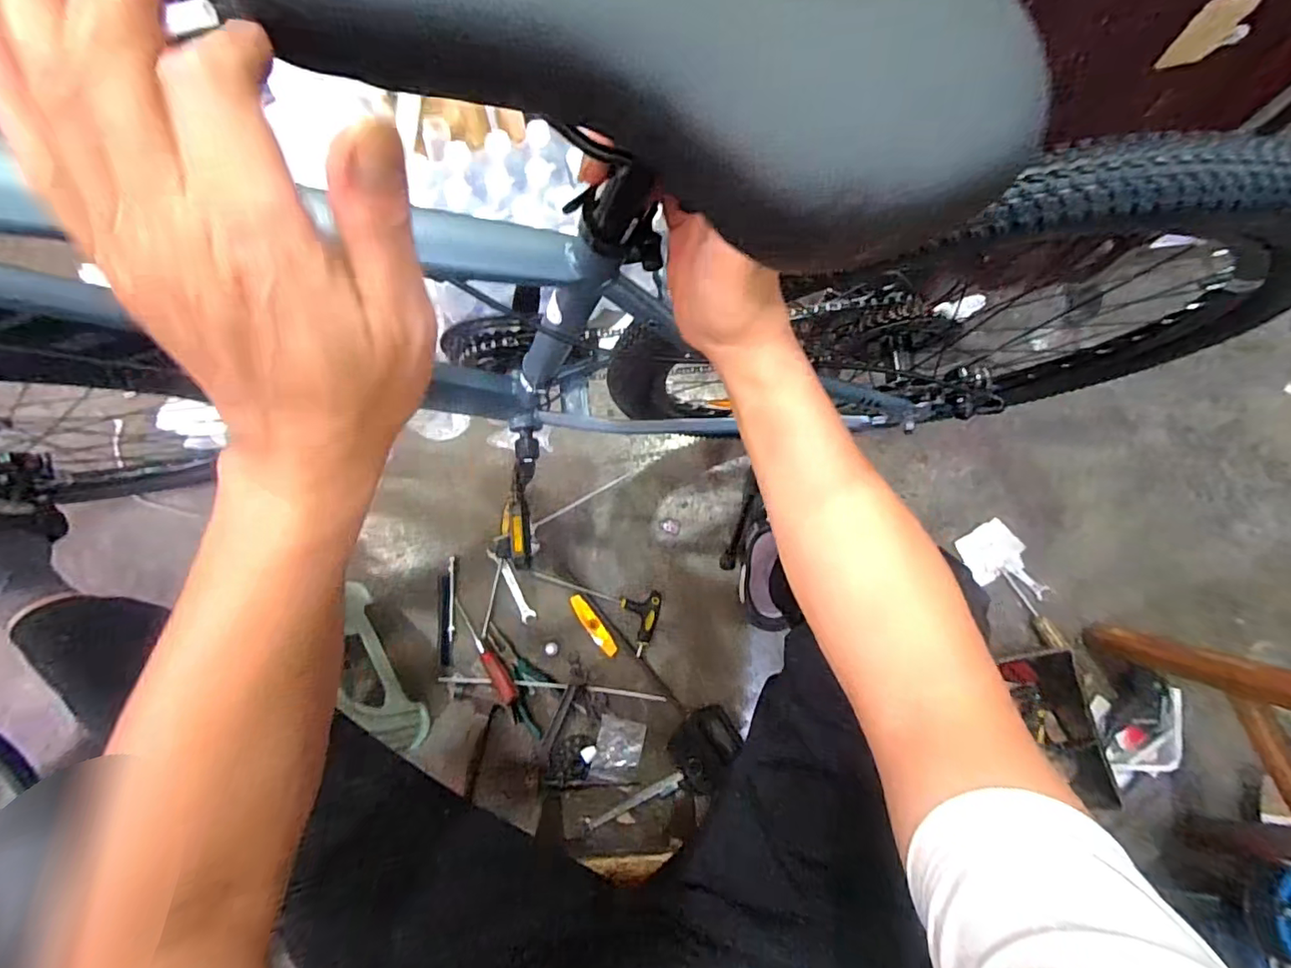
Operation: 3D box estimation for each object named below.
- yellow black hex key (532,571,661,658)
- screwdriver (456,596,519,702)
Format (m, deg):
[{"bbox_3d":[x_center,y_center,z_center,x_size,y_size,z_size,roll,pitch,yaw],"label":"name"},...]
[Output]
[{"bbox_3d":[-0.081,0.190,0.874,0.204,0.024,0.095,17,78,4],"label":"yellow black hex key"},{"bbox_3d":[-0.246,0.251,0.850,0.026,0.036,0.176,-38,65,-4],"label":"screwdriver"}]

